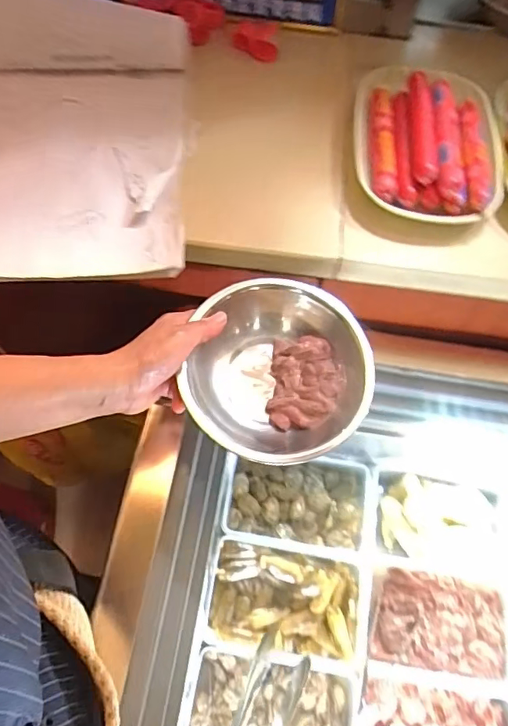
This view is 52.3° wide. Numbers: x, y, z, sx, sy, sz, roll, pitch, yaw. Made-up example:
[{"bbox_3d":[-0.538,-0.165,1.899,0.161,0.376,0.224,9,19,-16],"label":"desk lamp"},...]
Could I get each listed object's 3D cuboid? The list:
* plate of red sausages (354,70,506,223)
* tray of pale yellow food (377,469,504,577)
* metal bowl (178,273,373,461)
[{"bbox_3d":[0.182,-0.237,0.545,0.147,0.043,0.226,7,63,0],"label":"plate of red sausages"},{"bbox_3d":[0.258,0.218,0.708,0.170,0.045,0.112,9,63,1],"label":"tray of pale yellow food"},{"bbox_3d":[0.024,0.010,0.466,0.158,0.051,0.164,1,63,-3],"label":"metal bowl"}]

